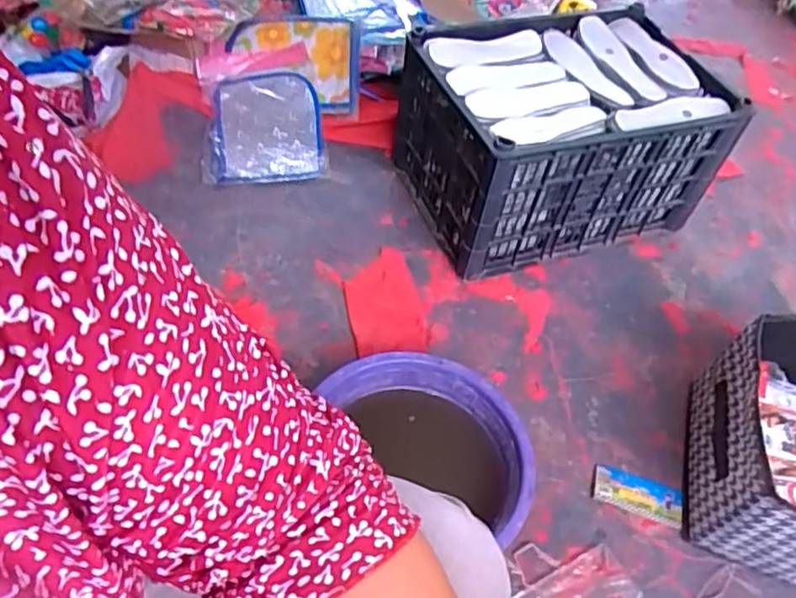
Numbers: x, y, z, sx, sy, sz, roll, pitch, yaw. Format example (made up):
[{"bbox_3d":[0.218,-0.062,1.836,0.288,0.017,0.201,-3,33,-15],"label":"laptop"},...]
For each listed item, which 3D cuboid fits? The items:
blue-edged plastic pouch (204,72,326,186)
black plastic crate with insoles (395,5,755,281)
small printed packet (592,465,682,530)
[{"bbox_3d":[-0.273,-0.357,1.366,0.233,0.074,0.291,1,51,-7],"label":"blue-edged plastic pouch"},{"bbox_3d":[0.287,-0.302,1.202,0.480,0.270,0.380,-13,53,-17],"label":"black plastic crate with insoles"},{"bbox_3d":[0.331,0.270,0.907,0.120,0.007,0.058,16,50,7],"label":"small printed packet"}]

